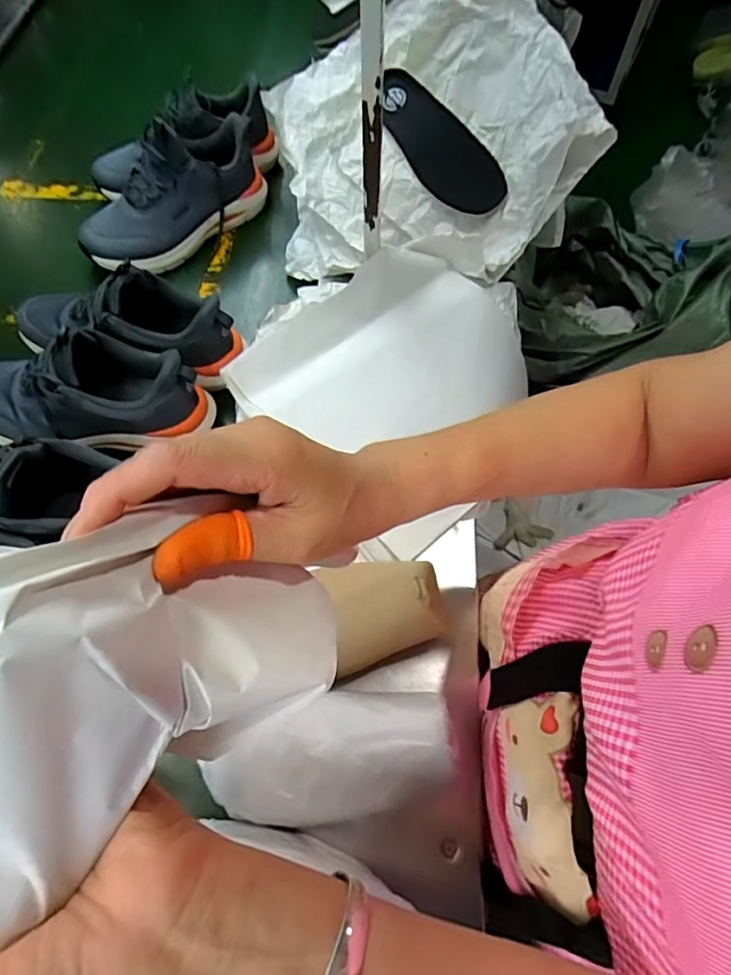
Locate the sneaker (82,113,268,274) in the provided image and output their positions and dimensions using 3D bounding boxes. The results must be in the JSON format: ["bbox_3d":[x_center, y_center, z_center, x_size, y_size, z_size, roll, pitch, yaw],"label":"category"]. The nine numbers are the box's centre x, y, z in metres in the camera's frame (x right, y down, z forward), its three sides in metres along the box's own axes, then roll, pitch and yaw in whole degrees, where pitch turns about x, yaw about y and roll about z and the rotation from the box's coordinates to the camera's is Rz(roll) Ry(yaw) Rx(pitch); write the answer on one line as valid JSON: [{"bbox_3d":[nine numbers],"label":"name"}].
[{"bbox_3d":[-0.309,-0.483,0.818,0.333,0.148,0.110,-40,71,-17],"label":"sneaker"}]

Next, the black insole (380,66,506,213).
[{"bbox_3d":[0.103,-0.508,0.755,0.099,0.023,0.259,-42,82,8],"label":"black insole"}]

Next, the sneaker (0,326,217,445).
[{"bbox_3d":[-0.368,-0.127,0.635,0.322,0.117,0.103,0,65,0],"label":"sneaker"}]

